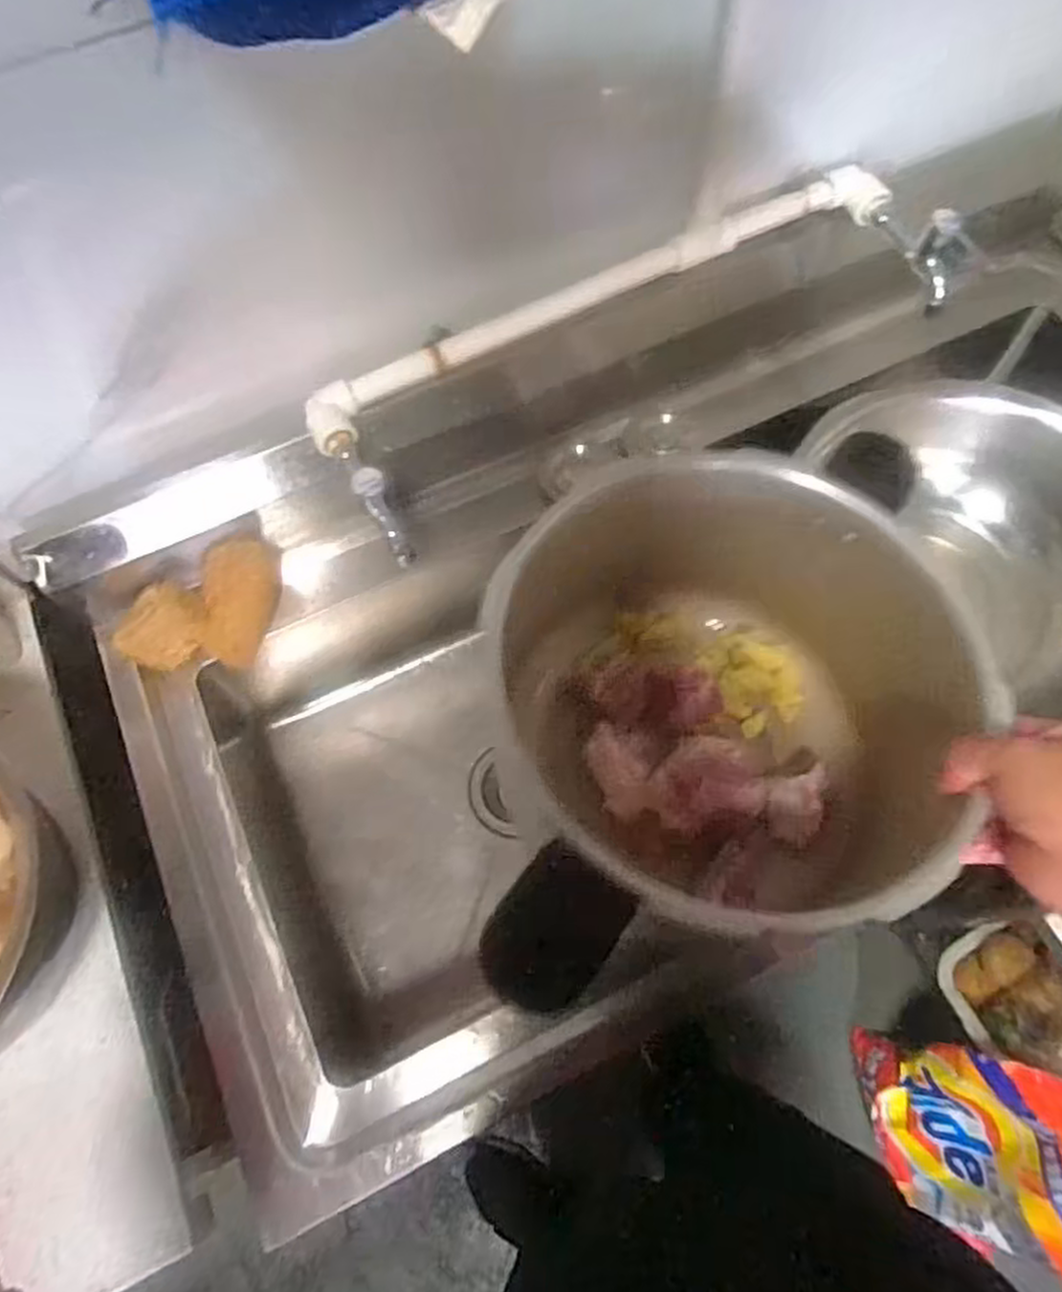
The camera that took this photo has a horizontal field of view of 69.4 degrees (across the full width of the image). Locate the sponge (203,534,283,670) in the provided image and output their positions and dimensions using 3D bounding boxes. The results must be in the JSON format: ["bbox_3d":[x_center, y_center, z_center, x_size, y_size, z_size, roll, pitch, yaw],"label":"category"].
[{"bbox_3d":[-0.289,-0.045,0.762,0.050,0.073,0.124,25,102,50],"label":"sponge"}]

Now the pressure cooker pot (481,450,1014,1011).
[{"bbox_3d":[0.136,0.036,0.539,0.246,0.199,0.291,-21,68,-7],"label":"pressure cooker pot"}]

